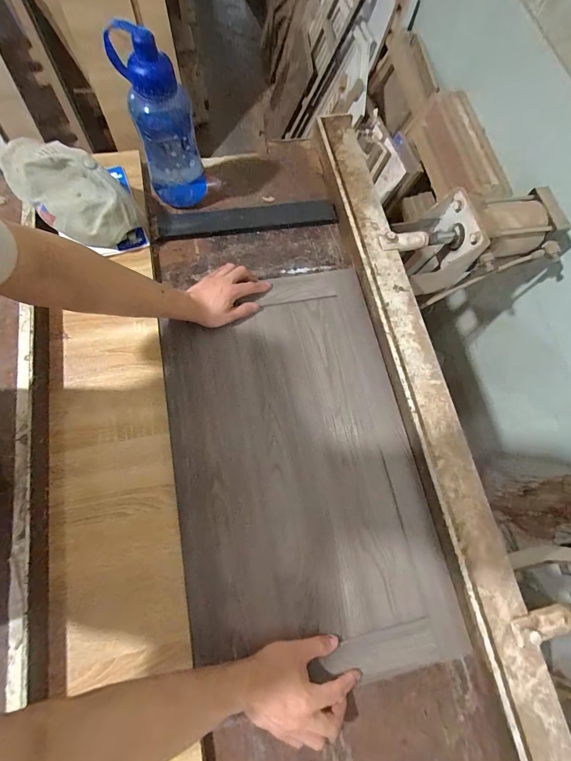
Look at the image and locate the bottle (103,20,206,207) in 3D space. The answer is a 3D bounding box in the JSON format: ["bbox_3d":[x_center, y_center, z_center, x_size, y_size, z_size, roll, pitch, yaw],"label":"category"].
[{"bbox_3d":[-0.209,-0.428,0.590,0.099,0.280,0.084,-15,73,-8],"label":"bottle"}]

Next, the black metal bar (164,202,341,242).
[{"bbox_3d":[-0.075,-0.333,0.709,0.358,0.014,0.064,-9,78,-8],"label":"black metal bar"}]

